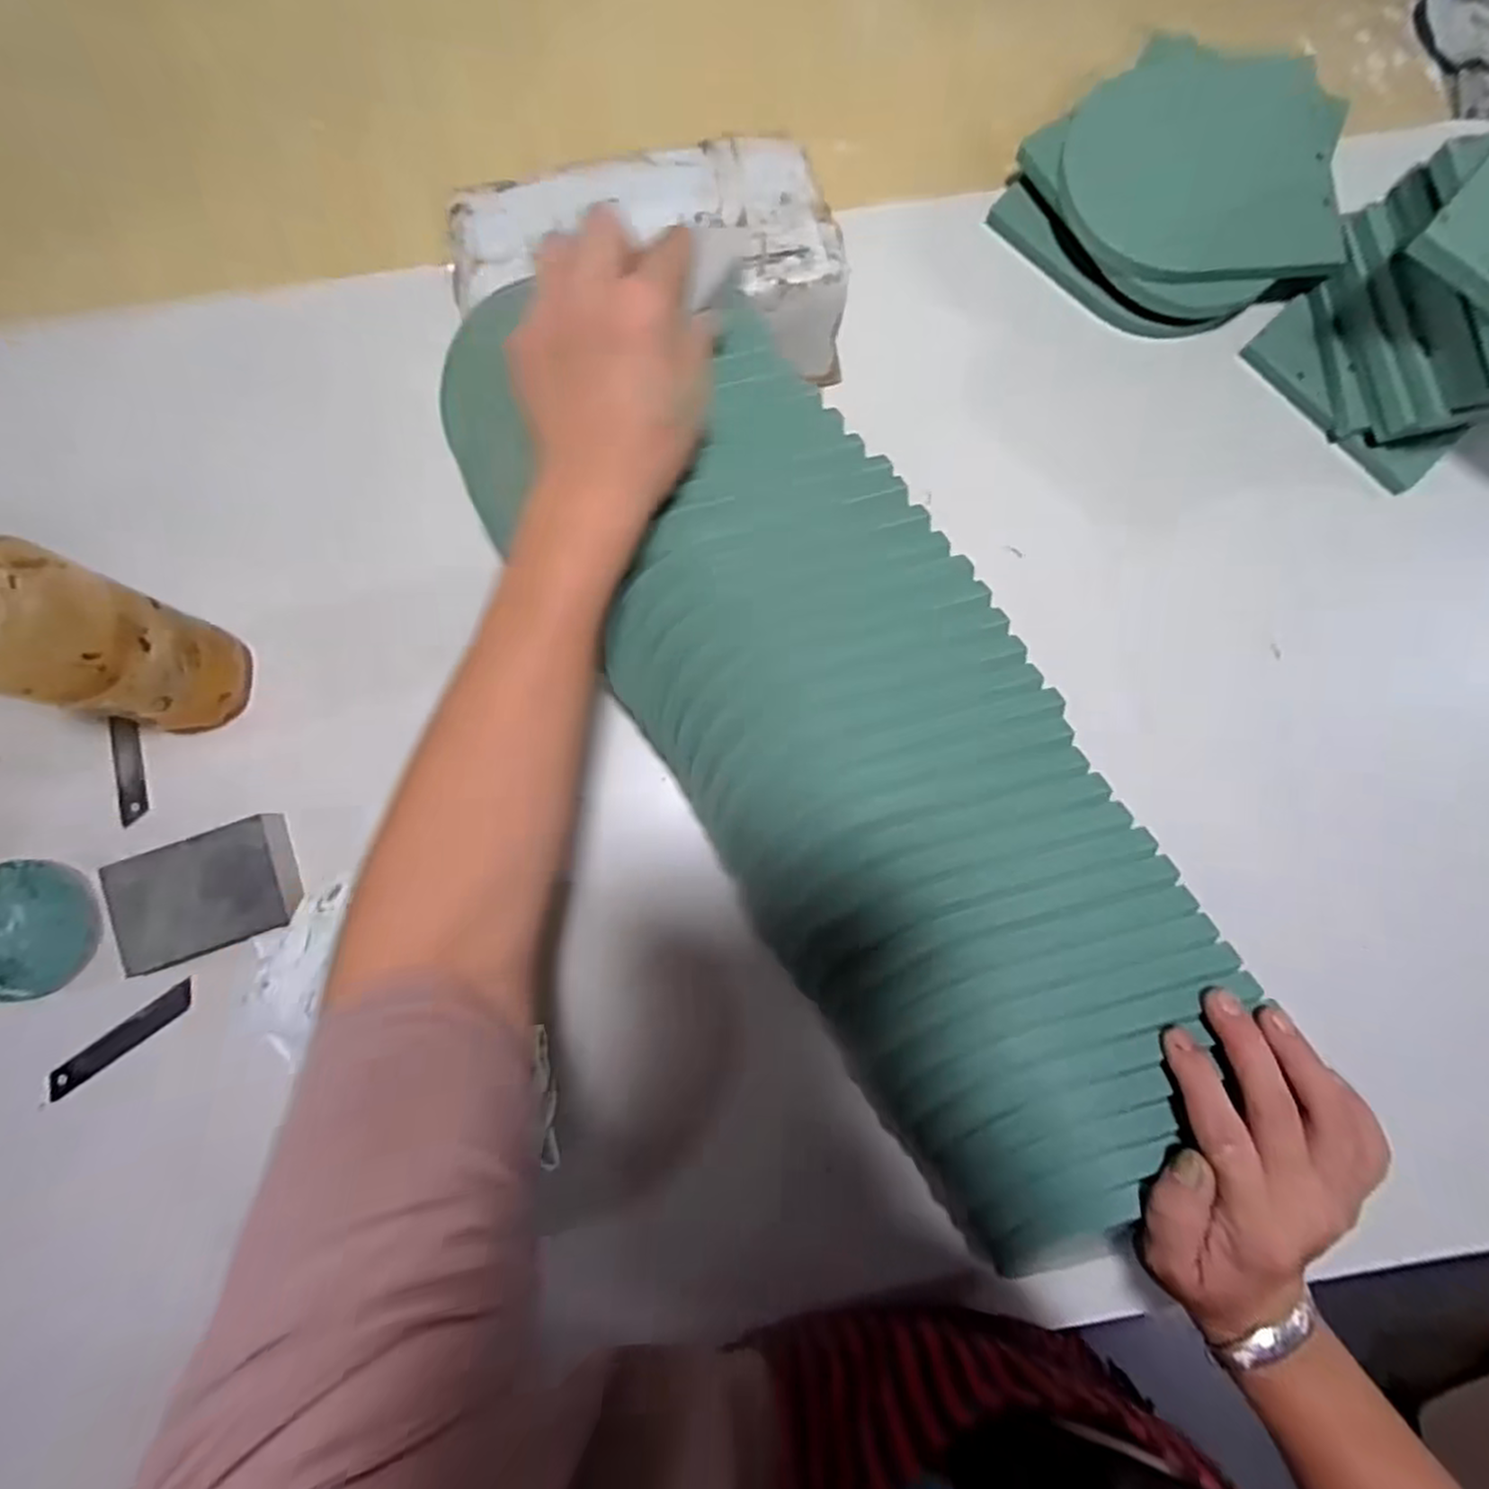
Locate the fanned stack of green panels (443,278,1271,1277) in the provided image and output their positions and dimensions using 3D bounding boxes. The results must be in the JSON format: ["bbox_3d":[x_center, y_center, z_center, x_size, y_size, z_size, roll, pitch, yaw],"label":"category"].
[{"bbox_3d":[0.053,-0.009,0.364,0.188,0.052,0.530,-31,87,-3],"label":"fanned stack of green panels"}]

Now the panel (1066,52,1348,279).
[{"bbox_3d":[0.292,-0.367,0.448,0.165,0.012,0.126,-2,99,2],"label":"panel"}]

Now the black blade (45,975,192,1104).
[{"bbox_3d":[-0.387,0.184,0.435,0.100,0.007,0.016,-36,96,-4],"label":"black blade"}]

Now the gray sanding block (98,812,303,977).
[{"bbox_3d":[-0.331,0.092,0.427,0.105,0.022,0.069,-18,85,-2],"label":"gray sanding block"}]

